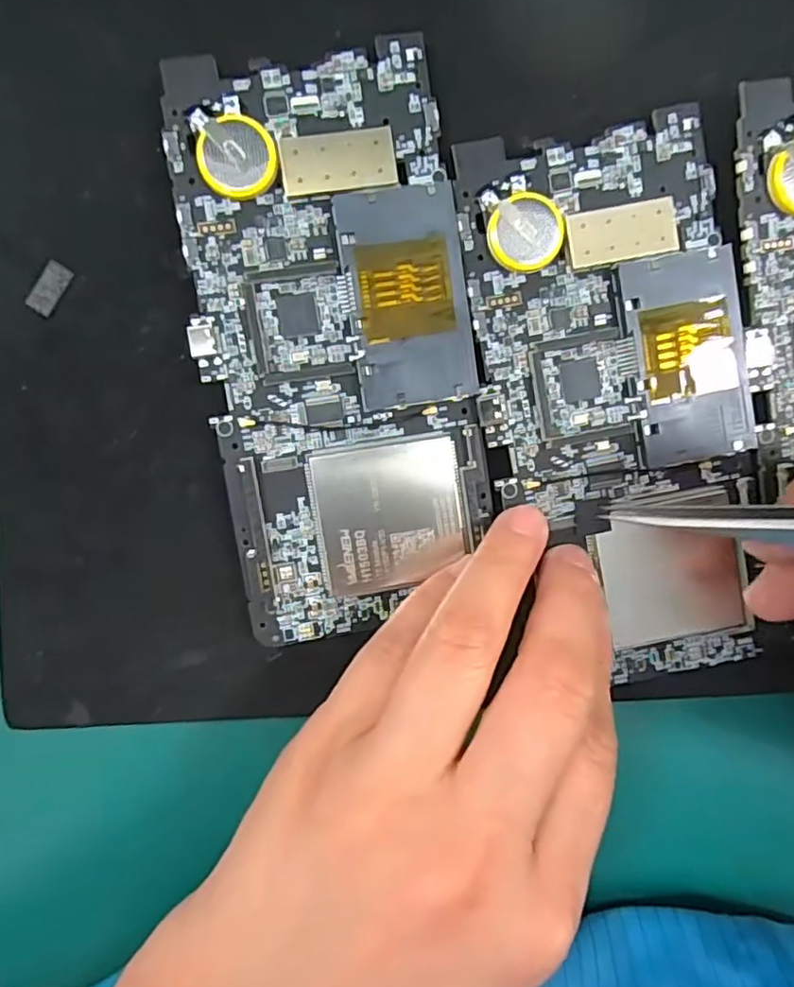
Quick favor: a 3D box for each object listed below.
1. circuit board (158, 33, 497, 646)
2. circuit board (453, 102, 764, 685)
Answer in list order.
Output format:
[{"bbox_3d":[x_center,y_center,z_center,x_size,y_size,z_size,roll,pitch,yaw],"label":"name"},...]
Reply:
[{"bbox_3d":[-0.016,-0.039,0.173,0.072,0.009,0.151,-9,90,-3],"label":"circuit board"},{"bbox_3d":[0.063,-0.024,0.178,0.073,0.005,0.150,-11,95,-1],"label":"circuit board"}]

